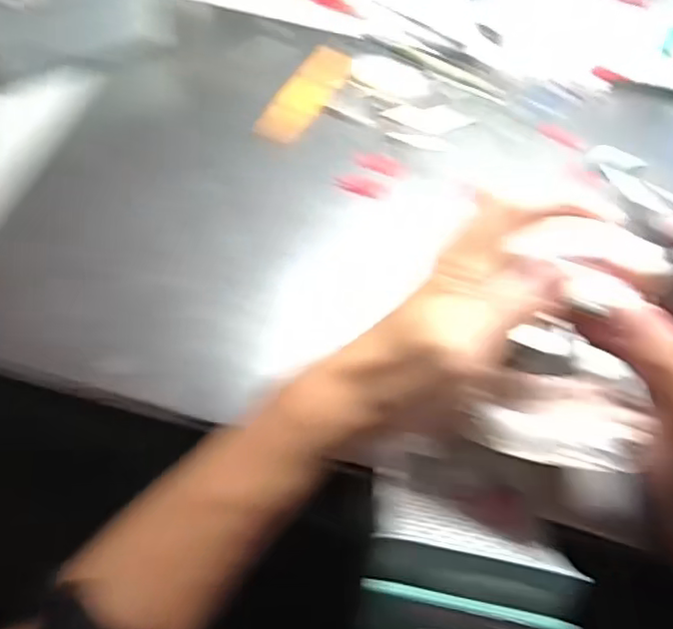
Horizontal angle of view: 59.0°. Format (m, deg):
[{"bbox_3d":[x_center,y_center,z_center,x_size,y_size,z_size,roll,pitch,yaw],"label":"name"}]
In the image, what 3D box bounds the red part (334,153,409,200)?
[{"bbox_3d":[0.025,-0.097,0.416,0.039,0.008,0.038,28,62,15],"label":"red part"}]

